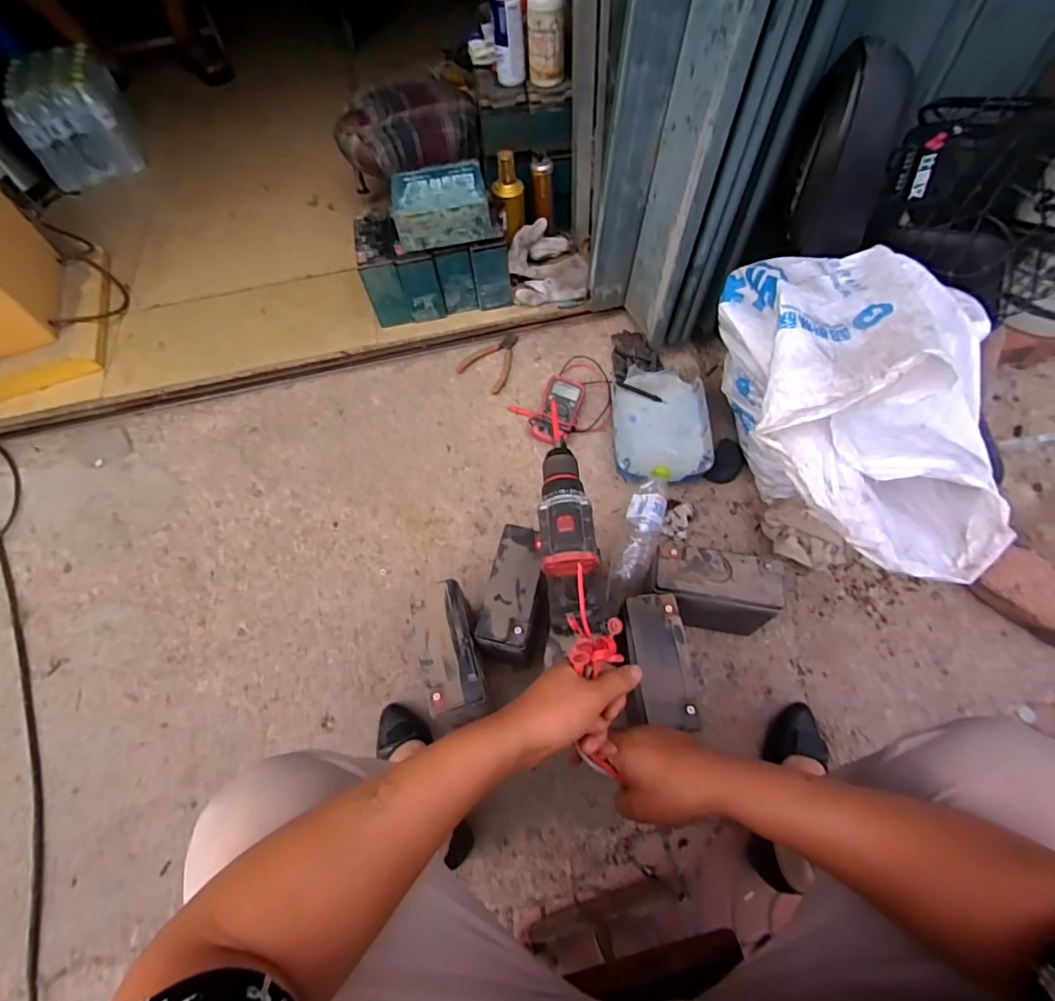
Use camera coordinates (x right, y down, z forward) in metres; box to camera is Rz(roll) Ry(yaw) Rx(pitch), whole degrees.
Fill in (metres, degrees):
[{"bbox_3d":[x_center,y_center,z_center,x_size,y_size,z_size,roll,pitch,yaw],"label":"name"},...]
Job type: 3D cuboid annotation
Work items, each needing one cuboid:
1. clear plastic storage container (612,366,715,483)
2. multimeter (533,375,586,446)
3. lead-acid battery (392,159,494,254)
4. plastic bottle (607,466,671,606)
[{"bbox_3d":[0.258,-0.143,1.009,0.179,0.062,0.246,-1,60,4],"label":"clear plastic storage container"},{"bbox_3d":[0.060,-0.178,1.014,0.078,0.045,0.140,15,62,13],"label":"multimeter"},{"bbox_3d":[-0.172,-0.592,1.021,0.182,0.069,0.155,-10,60,-1],"label":"lead-acid battery"},{"bbox_3d":[0.202,0.053,0.908,0.065,0.074,0.240,14,62,12],"label":"plastic bottle"}]

